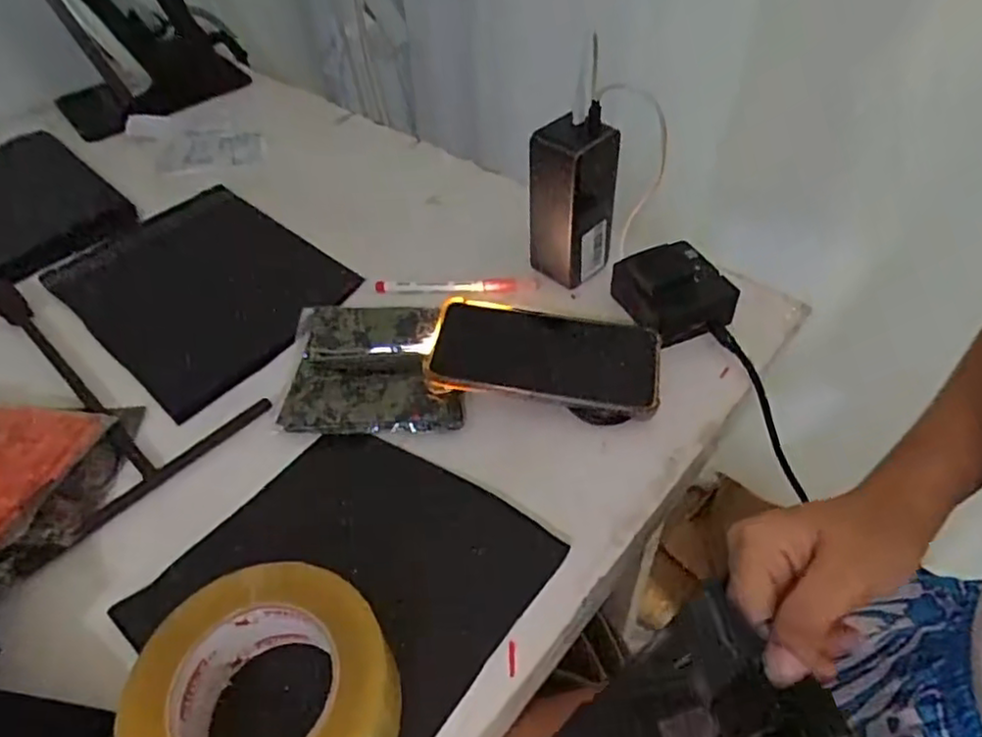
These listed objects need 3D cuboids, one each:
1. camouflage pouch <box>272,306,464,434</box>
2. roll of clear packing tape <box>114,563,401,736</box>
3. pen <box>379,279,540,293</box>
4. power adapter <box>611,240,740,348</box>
[{"bbox_3d":[-0.092,-0.004,0.510,0.135,0.018,0.126,-3,47,1],"label":"camouflage pouch"},{"bbox_3d":[-0.116,0.168,0.337,0.131,0.048,0.121,-2,48,2],"label":"roll of clear packing tape"},{"bbox_3d":[-0.031,-0.071,0.570,0.138,0.012,0.015,3,48,6],"label":"pen"},{"bbox_3d":[0.144,-0.062,0.525,0.076,0.043,0.069,-17,49,-12],"label":"power adapter"}]

